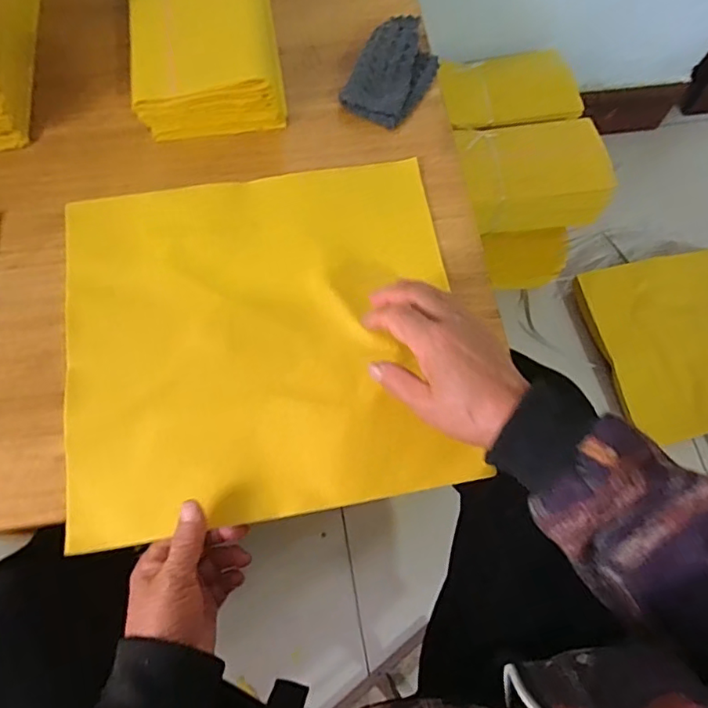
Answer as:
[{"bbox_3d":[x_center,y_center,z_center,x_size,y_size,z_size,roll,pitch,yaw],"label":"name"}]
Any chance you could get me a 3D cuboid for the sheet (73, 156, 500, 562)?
[{"bbox_3d":[-0.074,-0.020,0.442,0.308,0.012,0.292,-9,70,-4],"label":"sheet"}]

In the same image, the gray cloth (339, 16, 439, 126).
[{"bbox_3d":[0.039,-0.279,0.534,0.069,0.042,0.107,24,70,6],"label":"gray cloth"}]

